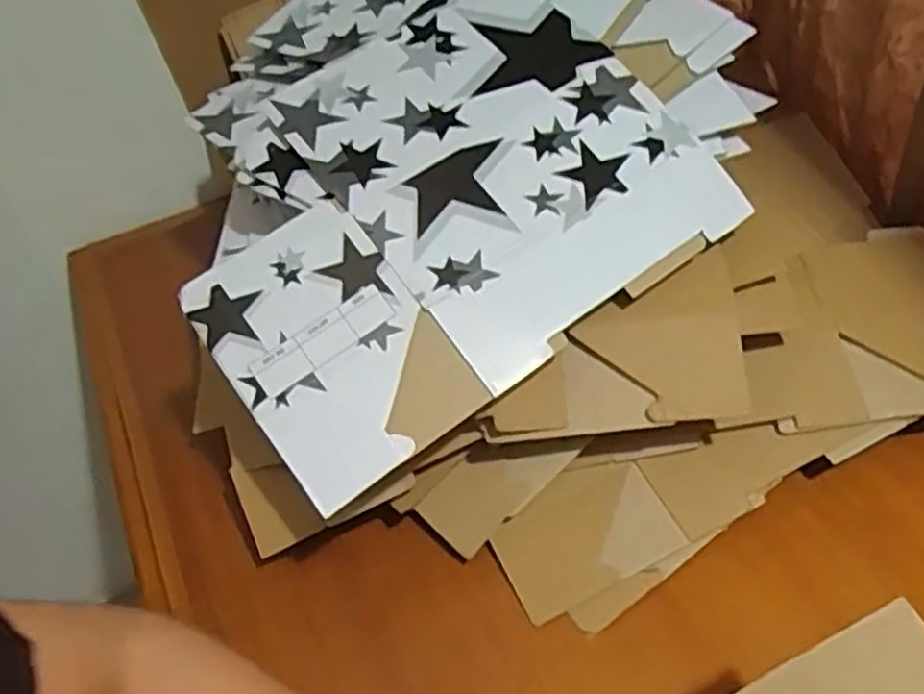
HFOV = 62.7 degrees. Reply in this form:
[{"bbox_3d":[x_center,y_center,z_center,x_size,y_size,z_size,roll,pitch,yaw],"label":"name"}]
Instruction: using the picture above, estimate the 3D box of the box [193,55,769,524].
[{"bbox_3d":[0.013,-0.073,0.589,0.411,0.013,0.196,-34,76,-13],"label":"box"}]

